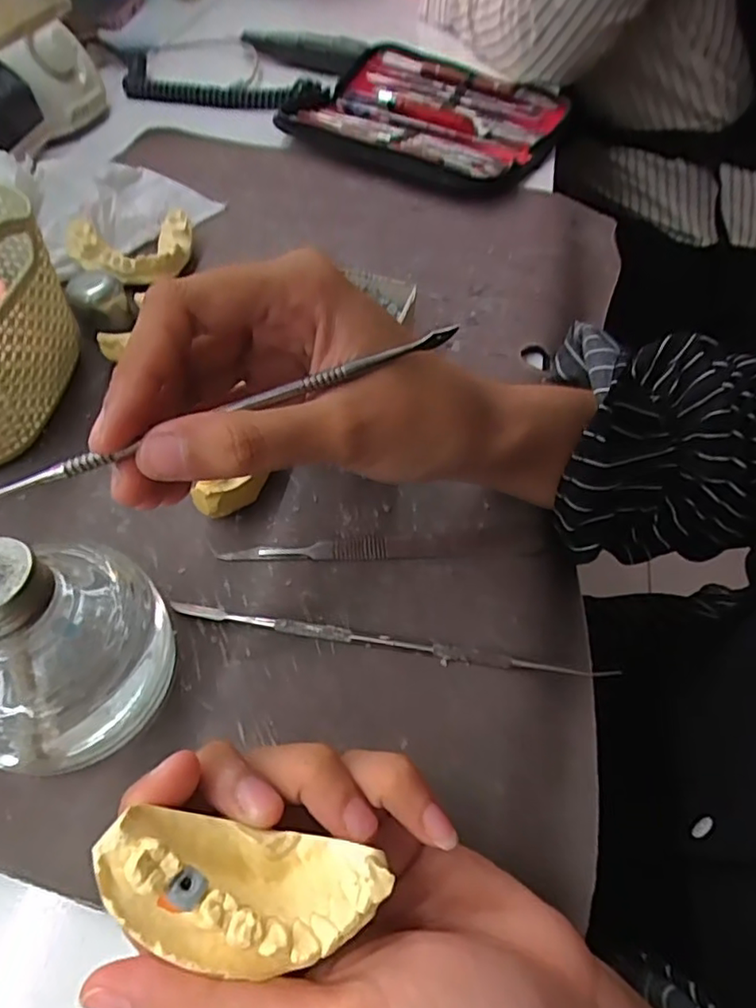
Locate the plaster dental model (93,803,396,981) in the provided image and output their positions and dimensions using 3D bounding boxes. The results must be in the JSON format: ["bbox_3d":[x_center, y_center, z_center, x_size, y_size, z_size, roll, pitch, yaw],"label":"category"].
[{"bbox_3d":[-0.031,0.088,0.138,0.061,0.017,0.027,11,53,-6],"label":"plaster dental model"}]

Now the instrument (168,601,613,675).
[{"bbox_3d":[0.003,0.054,0.239,0.172,0.006,0.007,9,54,4],"label":"instrument"}]

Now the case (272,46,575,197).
[{"bbox_3d":[0.044,-0.328,0.512,0.204,0.039,0.188,21,56,13],"label":"case"}]

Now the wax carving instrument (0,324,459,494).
[{"bbox_3d":[-0.046,-0.026,0.177,0.157,0.005,0.004,-22,57,-11],"label":"wax carving instrument"}]

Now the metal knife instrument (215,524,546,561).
[{"bbox_3d":[0.003,0.018,0.265,0.137,0.005,0.014,-3,54,-4],"label":"metal knife instrument"}]

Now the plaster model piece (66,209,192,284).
[{"bbox_3d":[-0.149,-0.158,0.370,0.072,0.018,0.059,-15,56,-13],"label":"plaster model piece"}]

